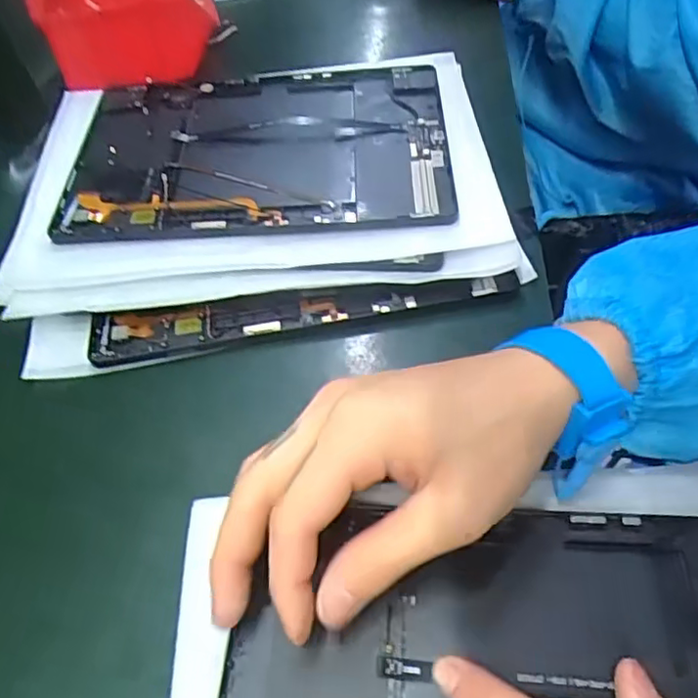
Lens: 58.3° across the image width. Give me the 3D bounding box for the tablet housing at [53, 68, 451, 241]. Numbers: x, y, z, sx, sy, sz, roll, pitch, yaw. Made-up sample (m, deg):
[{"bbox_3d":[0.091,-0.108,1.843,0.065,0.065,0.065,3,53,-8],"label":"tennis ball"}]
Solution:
[{"bbox_3d":[-0.055,-0.135,0.400,0.233,0.013,0.158,-5,54,2],"label":"tablet housing"}]

